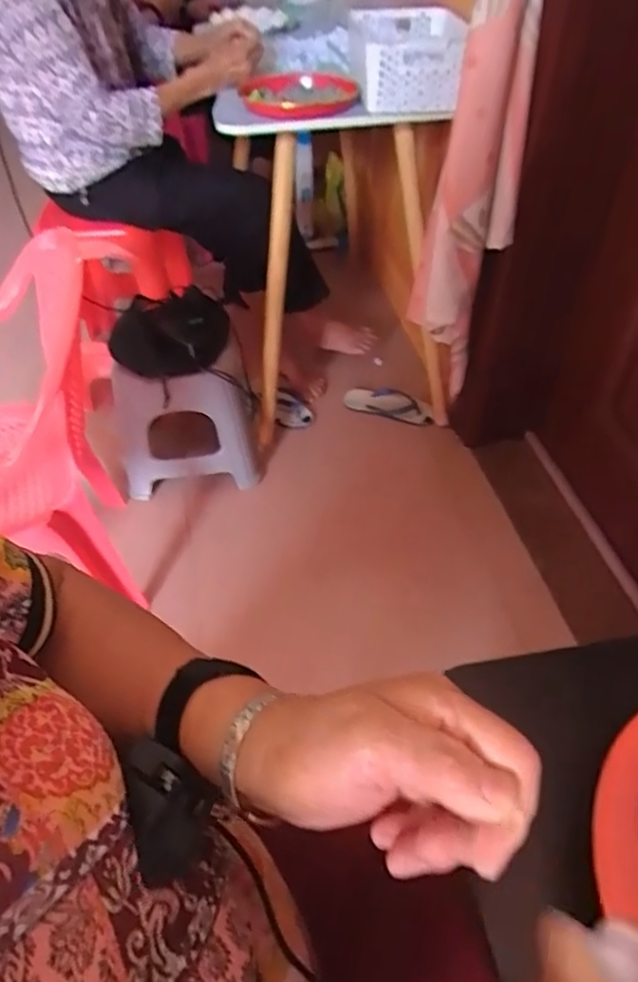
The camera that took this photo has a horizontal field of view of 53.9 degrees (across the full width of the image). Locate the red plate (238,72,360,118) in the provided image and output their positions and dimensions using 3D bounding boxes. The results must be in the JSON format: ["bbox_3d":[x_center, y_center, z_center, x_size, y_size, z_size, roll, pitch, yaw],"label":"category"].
[{"bbox_3d":[-0.043,-0.733,1.157,0.205,0.036,0.227,-13,47,-11],"label":"red plate"}]

